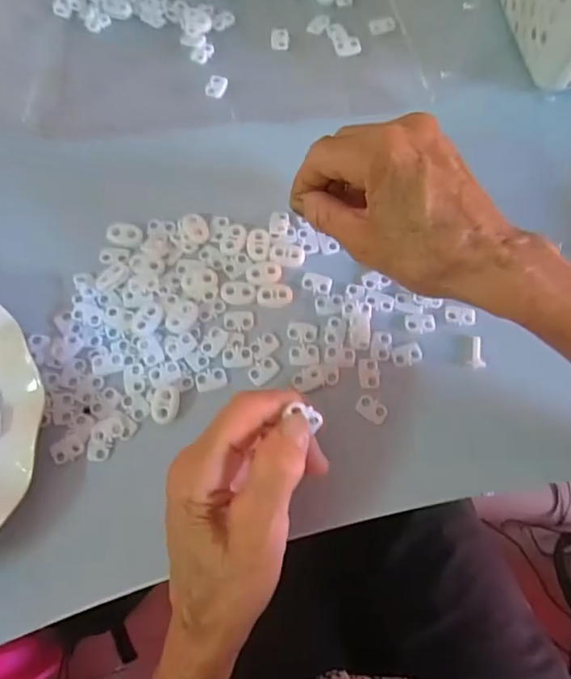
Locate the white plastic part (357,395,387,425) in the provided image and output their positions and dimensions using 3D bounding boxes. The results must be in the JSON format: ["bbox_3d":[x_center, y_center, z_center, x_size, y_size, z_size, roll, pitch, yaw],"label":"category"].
[{"bbox_3d":[0.051,0.041,0.295,0.018,0.004,0.012,34,77,4],"label":"white plastic part"}]

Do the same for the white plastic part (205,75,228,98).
[{"bbox_3d":[-0.047,-0.175,0.345,0.012,0.005,0.017,19,77,1],"label":"white plastic part"}]

